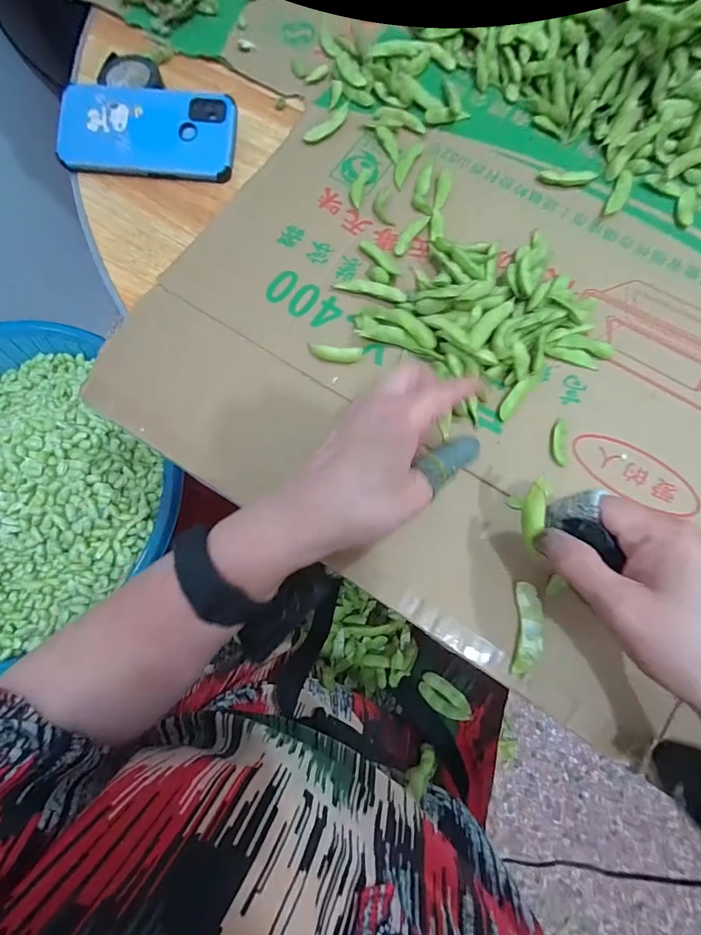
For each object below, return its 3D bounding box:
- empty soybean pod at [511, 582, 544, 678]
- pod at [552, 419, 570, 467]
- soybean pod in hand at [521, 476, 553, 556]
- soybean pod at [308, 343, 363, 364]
[{"bbox_3d":[0.120,0.109,0.280,0.018,0.004,0.059,5,79,20],"label":"empty soybean pod"},{"bbox_3d":[0.161,-0.019,0.316,0.013,0.006,0.036,0,76,2],"label":"pod"},{"bbox_3d":[0.111,0.028,0.250,0.012,0.008,0.045,12,91,5],"label":"soybean pod in hand"},{"bbox_3d":[-0.013,-0.093,0.339,0.044,0.005,0.013,8,76,4],"label":"soybean pod"}]

